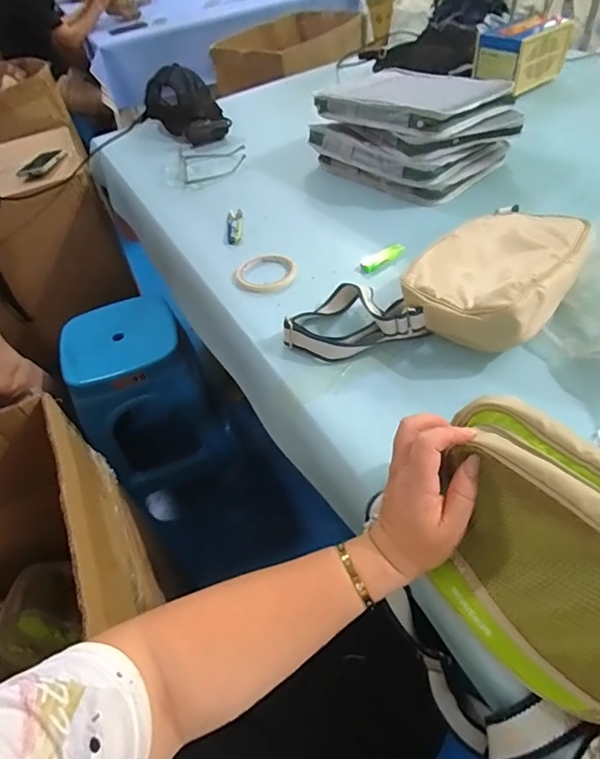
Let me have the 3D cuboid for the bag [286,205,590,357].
[{"bbox_3d":[0.168,-0.130,0.599,0.338,0.089,0.222,5,49,13],"label":"bag"}]

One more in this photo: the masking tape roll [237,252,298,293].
[{"bbox_3d":[-0.054,-0.169,0.737,0.093,0.012,0.091,-4,47,5],"label":"masking tape roll"}]

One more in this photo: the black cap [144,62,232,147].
[{"bbox_3d":[-0.280,-0.663,1.138,0.173,0.116,0.253,-21,48,-10],"label":"black cap"}]

